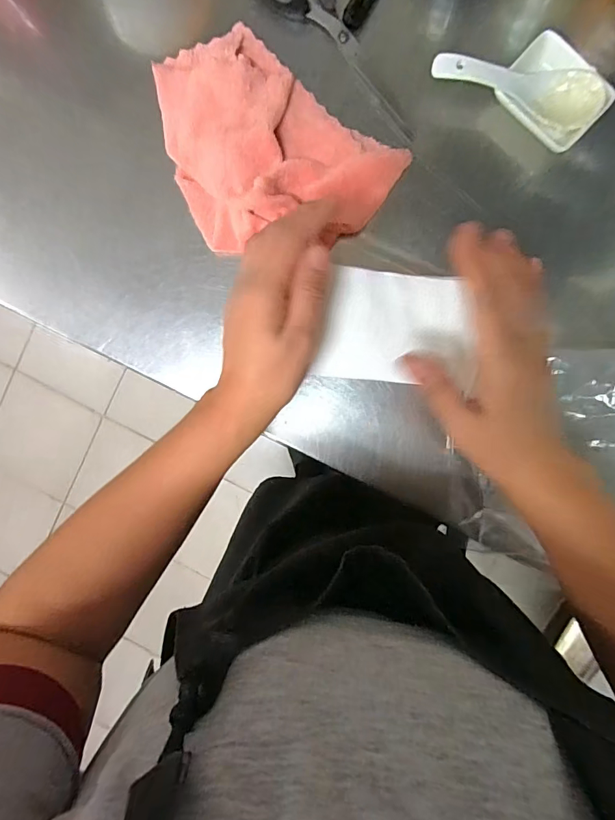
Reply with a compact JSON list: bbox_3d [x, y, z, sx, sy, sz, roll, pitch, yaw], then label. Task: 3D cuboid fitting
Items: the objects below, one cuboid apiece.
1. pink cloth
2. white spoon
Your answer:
[{"bbox_3d":[-0.047,-0.220,0.368,0.225,0.040,0.161,39,96,0],"label":"pink cloth"},{"bbox_3d":[0.170,-0.265,0.346,0.133,0.019,0.037,22,96,2],"label":"white spoon"}]

